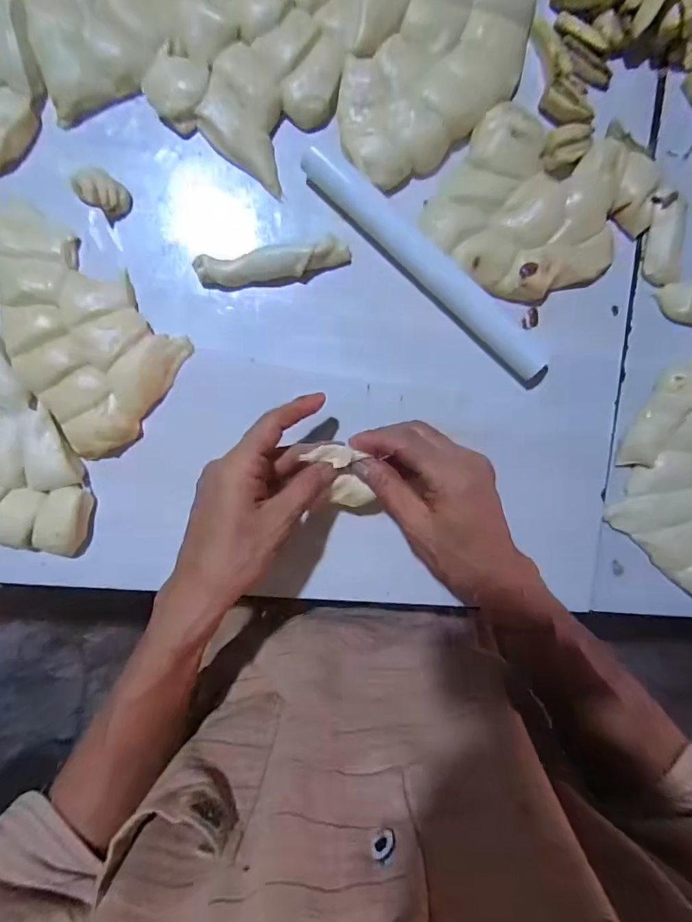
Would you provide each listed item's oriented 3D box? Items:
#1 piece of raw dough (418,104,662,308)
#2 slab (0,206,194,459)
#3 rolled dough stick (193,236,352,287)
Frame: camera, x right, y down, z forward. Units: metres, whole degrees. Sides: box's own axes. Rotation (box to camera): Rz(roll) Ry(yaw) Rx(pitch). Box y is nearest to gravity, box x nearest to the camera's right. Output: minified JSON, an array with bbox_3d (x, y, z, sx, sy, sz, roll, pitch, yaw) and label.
[{"bbox_3d":[0.147,-0.188,0.337,0.139,0.018,0.136,34,93,-6],"label":"piece of raw dough"},{"bbox_3d":[-0.204,-0.096,0.334,0.107,0.016,0.170,-43,96,1],"label":"slab"},{"bbox_3d":[-0.053,-0.146,0.338,0.112,0.021,0.022,-9,96,-2],"label":"rolled dough stick"}]

